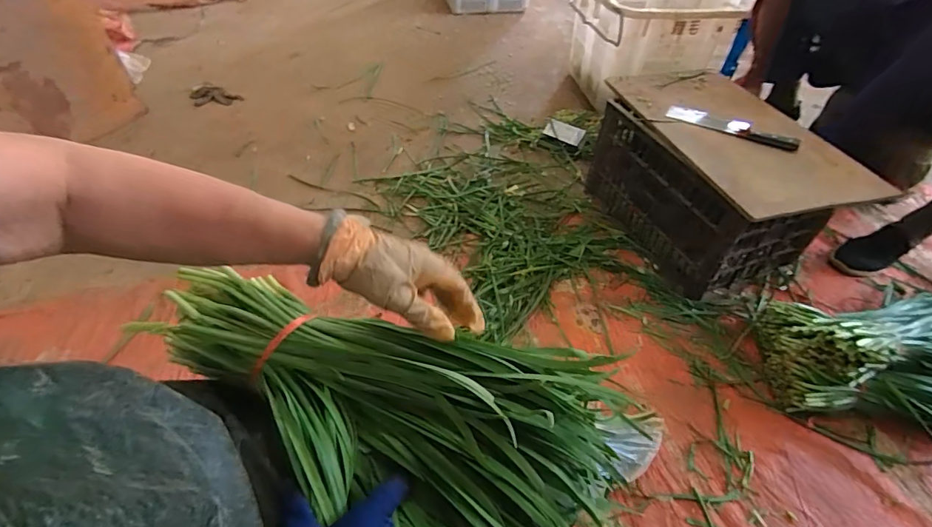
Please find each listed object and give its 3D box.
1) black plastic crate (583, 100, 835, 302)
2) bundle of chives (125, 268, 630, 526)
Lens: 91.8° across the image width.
[{"bbox_3d":[0.555,-0.182,1.101,0.306,0.256,0.455,-14,50,-15],"label":"black plastic crate"},{"bbox_3d":[-0.087,0.146,0.395,0.404,0.096,0.229,13,48,10],"label":"bundle of chives"}]

